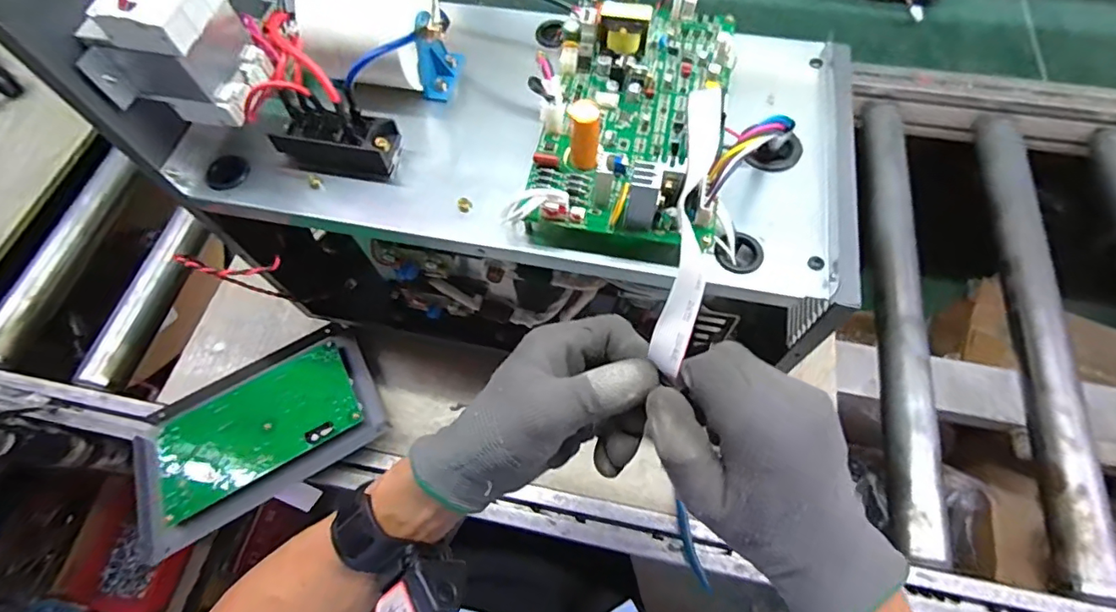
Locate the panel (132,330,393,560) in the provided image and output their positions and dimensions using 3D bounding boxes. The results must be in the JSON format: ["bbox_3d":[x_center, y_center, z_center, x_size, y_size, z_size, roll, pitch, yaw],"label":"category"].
[{"bbox_3d":[-0.298,0.119,0.517,0.230,0.033,0.150,-29,67,-11],"label":"panel"}]

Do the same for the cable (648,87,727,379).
[{"bbox_3d":[0.071,-0.047,0.273,0.020,0.024,0.163,10,73,8],"label":"cable"}]

